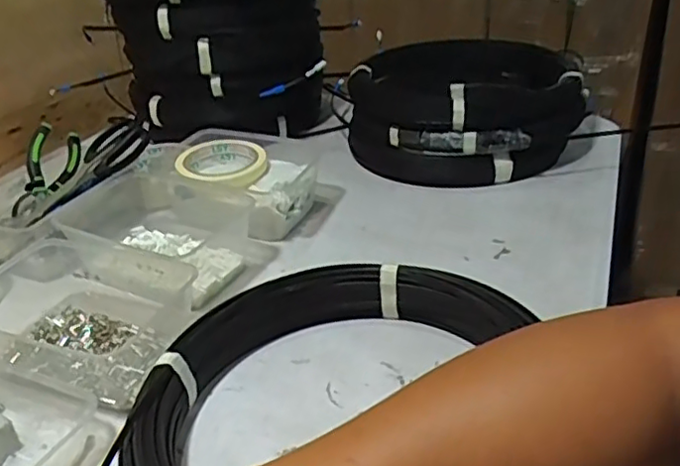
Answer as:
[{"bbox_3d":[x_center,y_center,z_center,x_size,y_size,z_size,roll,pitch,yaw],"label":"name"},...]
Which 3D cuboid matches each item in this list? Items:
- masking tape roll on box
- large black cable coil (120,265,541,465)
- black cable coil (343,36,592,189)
[{"bbox_3d":[-0.134,-0.080,0.711,0.102,0.019,0.088,10,32,25],"label":"masking tape roll on box"},{"bbox_3d":[-0.003,0.119,0.428,0.262,0.058,0.283,-3,29,2],"label":"large black cable coil"},{"bbox_3d":[0.165,-0.169,0.858,0.298,0.114,0.300,3,30,13],"label":"black cable coil"}]

